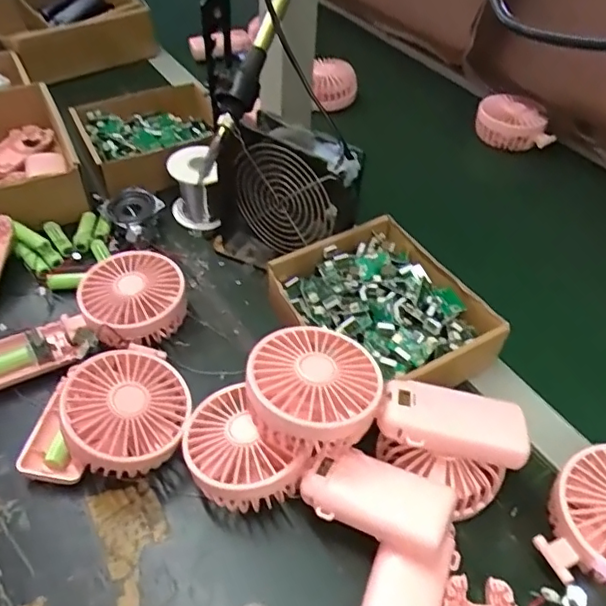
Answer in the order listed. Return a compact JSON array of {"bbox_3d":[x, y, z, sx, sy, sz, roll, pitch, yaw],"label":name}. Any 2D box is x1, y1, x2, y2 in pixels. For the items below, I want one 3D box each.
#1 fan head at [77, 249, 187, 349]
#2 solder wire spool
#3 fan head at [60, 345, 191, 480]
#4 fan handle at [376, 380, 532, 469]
[{"bbox_3d":[-0.149,-0.004,0.497,0.082,0.051,0.086,1,46,-2],"label":"fan head"},{"bbox_3d":[-0.114,-0.118,0.597,0.049,0.071,0.057,-12,48,-14],"label":"solder wire spool"},{"bbox_3d":[-0.132,0.076,0.415,0.098,0.044,0.098,-5,56,-31],"label":"fan head"},{"bbox_3d":[0.098,0.080,0.372,0.092,0.025,0.045,8,46,5],"label":"fan handle"}]

